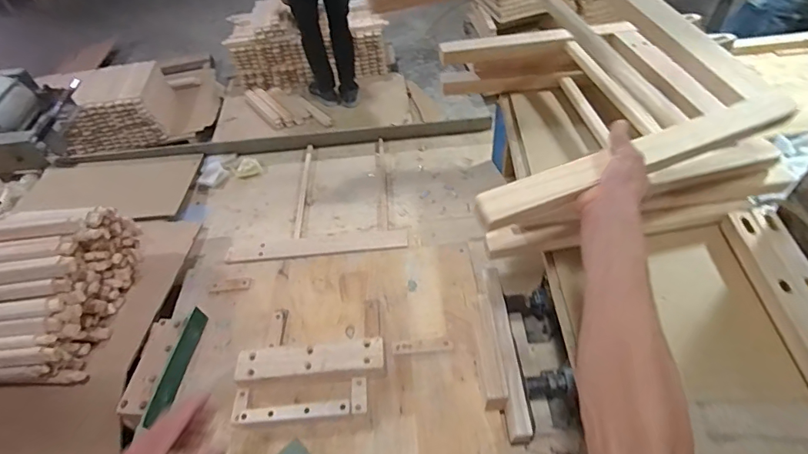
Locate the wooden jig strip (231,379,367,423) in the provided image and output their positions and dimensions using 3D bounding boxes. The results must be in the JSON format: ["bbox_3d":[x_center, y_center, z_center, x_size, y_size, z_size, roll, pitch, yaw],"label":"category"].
[{"bbox_3d":[-0.175,0.293,0.751,0.222,0.032,0.058,-6,49,0],"label":"wooden jig strip"}]

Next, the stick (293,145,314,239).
[{"bbox_3d":[-0.257,-0.097,1.148,0.019,0.013,0.332,-4,49,2],"label":"stick"}]

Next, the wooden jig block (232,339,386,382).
[{"bbox_3d":[-0.160,0.238,0.785,0.247,0.044,0.055,-6,49,1],"label":"wooden jig block"}]

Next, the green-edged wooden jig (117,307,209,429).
[{"bbox_3d":[-0.422,0.245,0.793,0.078,0.061,0.204,-1,50,5],"label":"green-edged wooden jig"}]

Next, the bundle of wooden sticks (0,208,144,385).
[{"bbox_3d":[-0.741,0.120,0.784,0.413,0.183,0.310,-8,49,-1],"label":"bundle of wooden sticks"}]

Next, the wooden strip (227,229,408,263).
[{"bbox_3d":[-0.189,0.042,1.005,0.391,0.017,0.074,-5,33,-1],"label":"wooden strip"}]

